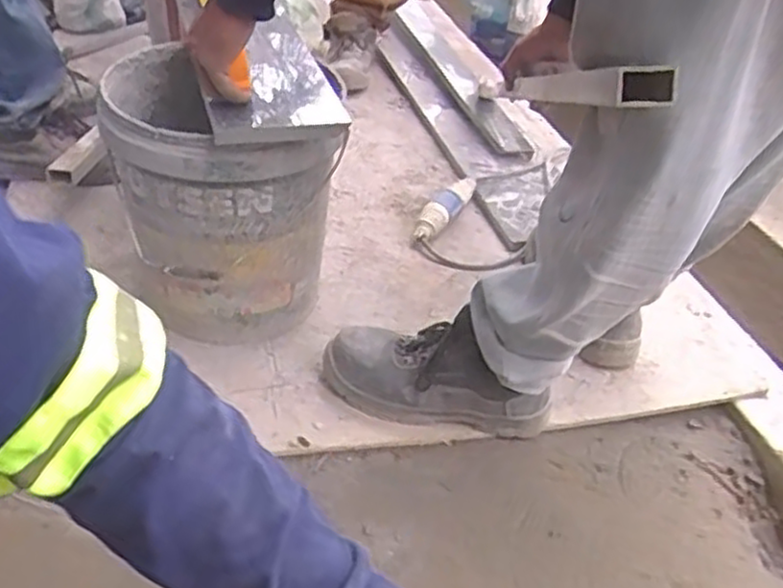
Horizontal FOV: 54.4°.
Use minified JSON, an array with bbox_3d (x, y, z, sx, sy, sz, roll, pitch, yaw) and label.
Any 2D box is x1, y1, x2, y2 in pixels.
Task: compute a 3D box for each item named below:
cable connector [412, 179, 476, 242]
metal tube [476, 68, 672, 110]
[{"bbox_3d":[0.095,-0.148,1.339,0.061,0.045,0.204,15,38,18],"label":"cable connector"},{"bbox_3d":[0.171,-0.207,0.771,0.035,0.026,0.570,7,15,-2],"label":"metal tube"}]

